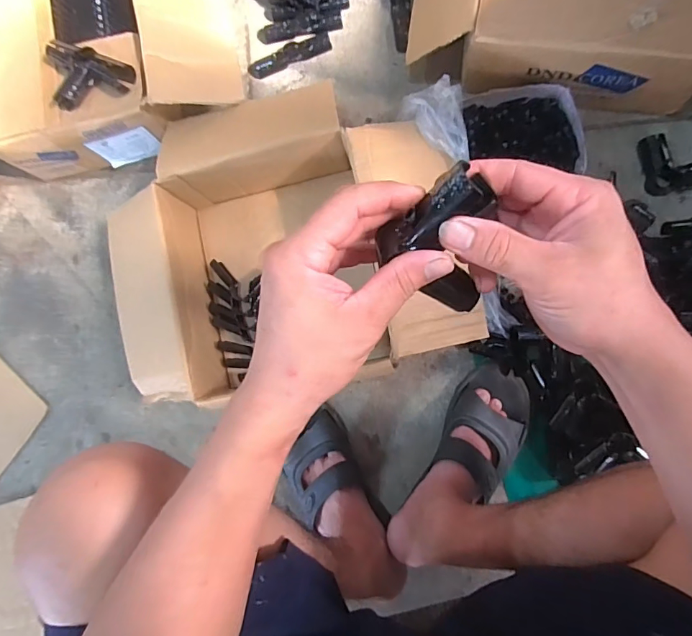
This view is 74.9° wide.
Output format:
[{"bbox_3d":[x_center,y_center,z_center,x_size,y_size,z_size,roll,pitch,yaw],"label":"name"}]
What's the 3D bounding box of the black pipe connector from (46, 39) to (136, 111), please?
[{"bbox_3d":[-0.390,-0.349,0.661,0.142,0.031,0.092,24,90,8],"label":"black pipe connector"}]

